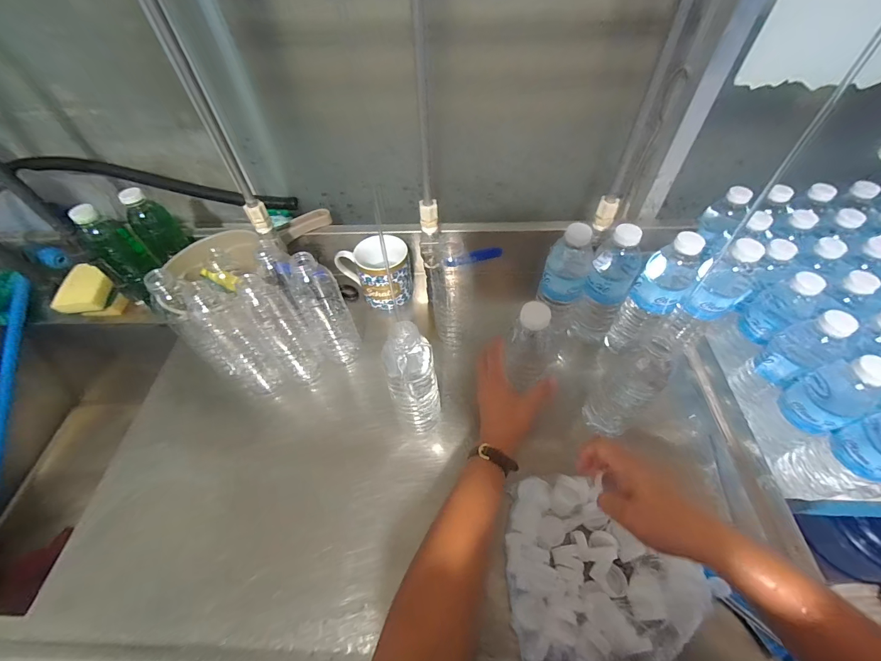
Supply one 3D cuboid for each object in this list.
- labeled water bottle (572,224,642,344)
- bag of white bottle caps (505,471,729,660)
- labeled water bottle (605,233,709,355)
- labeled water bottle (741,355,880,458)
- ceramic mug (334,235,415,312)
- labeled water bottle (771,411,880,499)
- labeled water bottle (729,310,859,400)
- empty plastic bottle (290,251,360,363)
[{"bbox_3d":[0.242,-0.059,0.548,0.057,0.217,0.061,22,57,17],"label":"labeled water bottle"},{"bbox_3d":[0.172,0.255,0.415,0.196,0.039,0.185,-7,53,-3],"label":"bag of white bottle caps"},{"bbox_3d":[0.298,-0.047,0.517,0.062,0.185,0.056,34,61,24],"label":"labeled water bottle"},{"bbox_3d":[0.456,0.083,0.451,0.061,0.168,0.073,-3,53,0],"label":"labeled water bottle"},{"bbox_3d":[-0.110,-0.101,0.654,0.123,0.096,0.092,-17,54,-10],"label":"ceramic mug"},{"bbox_3d":[0.493,0.141,0.430,0.070,0.202,0.068,-14,54,-8],"label":"labeled water bottle"},{"bbox_3d":[0.449,0.035,0.479,0.064,0.156,0.061,-28,57,-17],"label":"labeled water bottle"},{"bbox_3d":[-0.172,-0.036,0.554,0.058,0.210,0.067,-25,56,-16],"label":"empty plastic bottle"}]

